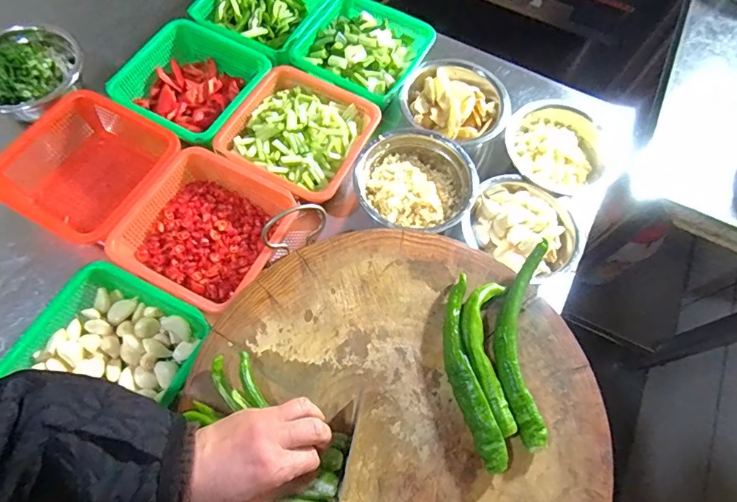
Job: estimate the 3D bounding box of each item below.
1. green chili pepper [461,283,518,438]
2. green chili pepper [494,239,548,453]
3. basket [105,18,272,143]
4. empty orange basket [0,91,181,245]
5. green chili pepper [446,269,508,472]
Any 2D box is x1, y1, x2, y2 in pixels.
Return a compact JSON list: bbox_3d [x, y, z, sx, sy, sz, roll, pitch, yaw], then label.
[{"bbox_3d":[0.117,0.103,0.450,0.047,0.025,0.147,4,66,-2],"label":"green chili pepper"},{"bbox_3d":[0.153,0.089,0.457,0.047,0.031,0.203,9,66,0],"label":"green chili pepper"},{"bbox_3d":[-0.240,-0.236,0.638,0.165,0.058,0.176,29,67,9],"label":"basket"},{"bbox_3d":[-0.347,-0.100,0.575,0.179,0.064,0.171,25,67,8],"label":"empty orange basket"},{"bbox_3d":[0.097,0.118,0.446,0.037,0.024,0.184,-6,66,-6],"label":"green chili pepper"}]

